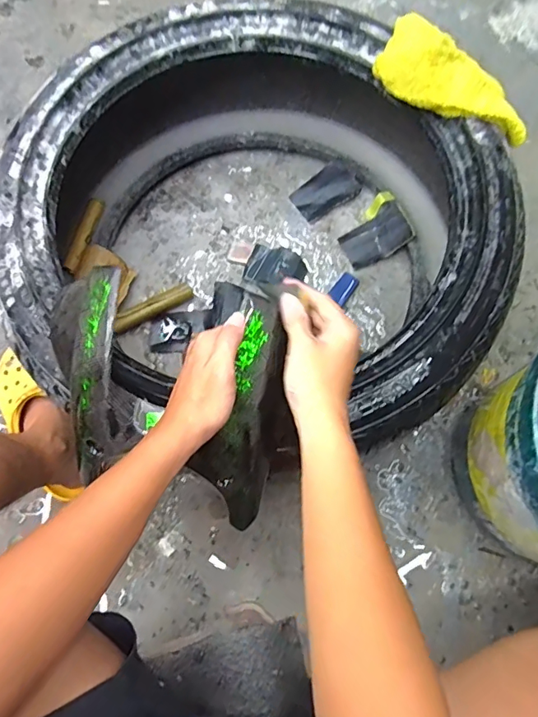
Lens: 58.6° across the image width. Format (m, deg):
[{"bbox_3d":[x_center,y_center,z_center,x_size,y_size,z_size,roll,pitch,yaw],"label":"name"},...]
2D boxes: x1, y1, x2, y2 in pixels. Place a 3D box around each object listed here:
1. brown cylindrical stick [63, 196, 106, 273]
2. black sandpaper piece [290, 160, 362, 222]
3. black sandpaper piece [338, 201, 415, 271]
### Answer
[{"bbox_3d":[-0.311,-0.209,0.809,0.021,0.018,0.140,14,73,5],"label":"brown cylindrical stick"},{"bbox_3d":[0.101,-0.302,0.857,0.114,0.037,0.071,-32,75,-8],"label":"black sandpaper piece"},{"bbox_3d":[0.184,-0.210,0.826,0.115,0.011,0.076,-31,74,19],"label":"black sandpaper piece"}]

